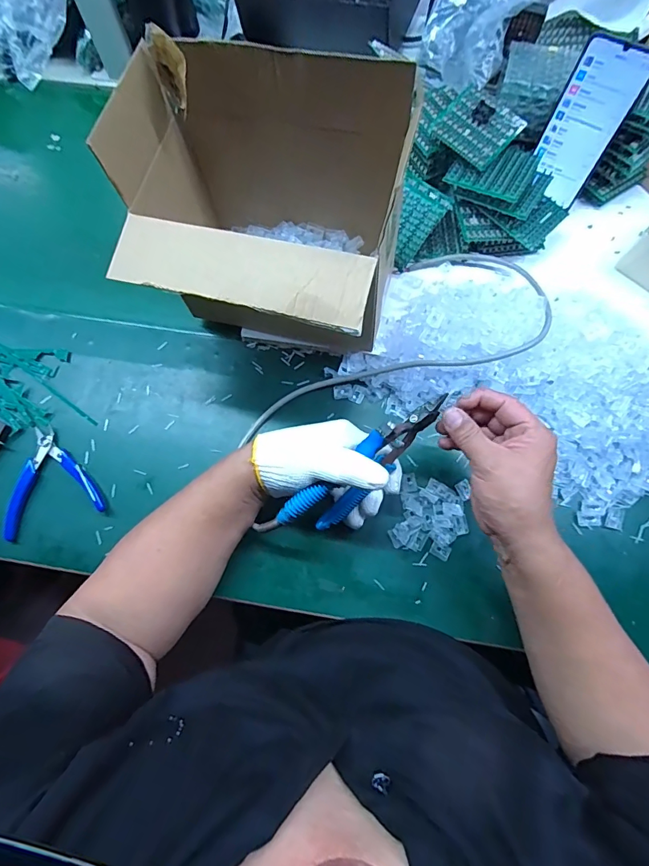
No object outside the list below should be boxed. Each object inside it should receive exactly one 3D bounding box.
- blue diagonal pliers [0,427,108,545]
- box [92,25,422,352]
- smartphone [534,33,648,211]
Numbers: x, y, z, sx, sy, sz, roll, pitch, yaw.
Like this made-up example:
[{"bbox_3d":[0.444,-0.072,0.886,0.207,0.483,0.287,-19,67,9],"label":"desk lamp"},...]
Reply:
[{"bbox_3d":[-0.310,0.048,0.487,0.105,0.009,0.113,-19,74,-5],"label":"blue diagonal pliers"},{"bbox_3d":[-0.051,-0.204,0.446,0.234,0.232,0.242,15,74,5],"label":"box"},{"bbox_3d":[0.300,-0.354,0.507,0.075,0.151,0.015,30,54,12],"label":"smartphone"}]

